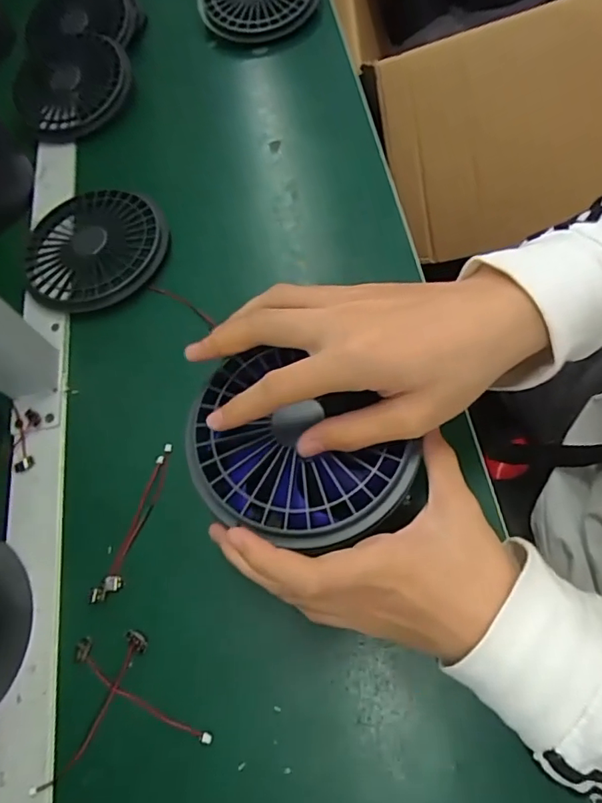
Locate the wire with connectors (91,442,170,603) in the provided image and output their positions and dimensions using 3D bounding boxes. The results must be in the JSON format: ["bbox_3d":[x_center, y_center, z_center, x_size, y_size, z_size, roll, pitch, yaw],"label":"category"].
[{"bbox_3d":[-0.115,0.083,0.359,0.015,0.009,0.113,13,68,13],"label":"wire with connectors"}]

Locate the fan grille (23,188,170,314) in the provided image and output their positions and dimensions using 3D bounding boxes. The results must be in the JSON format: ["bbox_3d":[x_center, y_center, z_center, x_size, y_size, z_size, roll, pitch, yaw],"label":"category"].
[{"bbox_3d":[-0.182,-0.136,0.456,0.125,0.024,0.119,-15,65,0],"label":"fan grille"}]

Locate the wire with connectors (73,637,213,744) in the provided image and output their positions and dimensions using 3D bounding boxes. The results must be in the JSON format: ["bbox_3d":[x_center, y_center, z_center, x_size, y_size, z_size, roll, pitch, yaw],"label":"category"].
[{"bbox_3d":[-0.099,0.178,0.311,0.103,0.009,0.015,27,71,18],"label":"wire with connectors"}]

